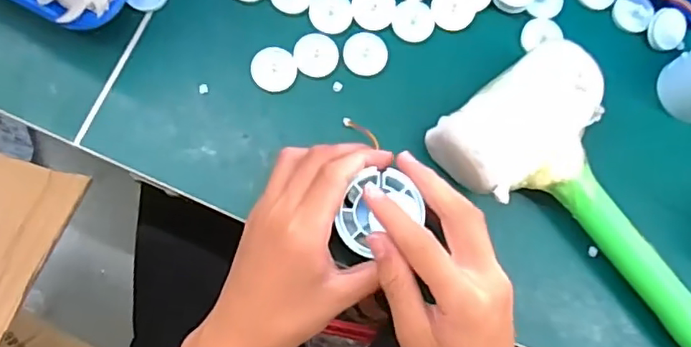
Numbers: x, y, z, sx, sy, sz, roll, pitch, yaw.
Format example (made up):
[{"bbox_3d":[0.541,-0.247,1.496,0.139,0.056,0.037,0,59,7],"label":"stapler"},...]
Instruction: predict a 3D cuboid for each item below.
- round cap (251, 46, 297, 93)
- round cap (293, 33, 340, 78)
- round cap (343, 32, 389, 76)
[{"bbox_3d":[-0.051,-0.074,0.407,0.031,0.006,0.031,1,80,-6],"label":"round cap"},{"bbox_3d":[-0.021,-0.085,0.409,0.031,0.004,0.031,1,83,-6],"label":"round cap"},{"bbox_3d":[0.015,-0.087,0.414,0.032,0.004,0.030,1,80,-6],"label":"round cap"}]

